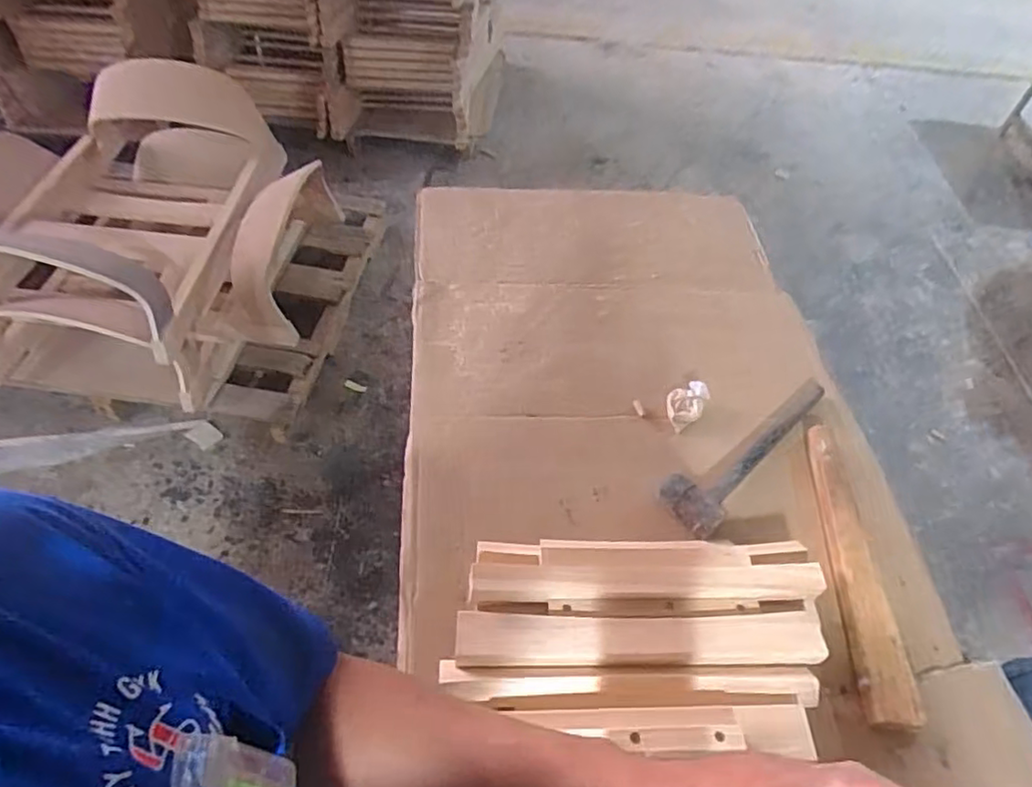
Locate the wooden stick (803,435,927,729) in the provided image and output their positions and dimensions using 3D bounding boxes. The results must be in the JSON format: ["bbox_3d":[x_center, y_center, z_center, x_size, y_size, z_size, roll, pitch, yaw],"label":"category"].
[{"bbox_3d":[0.399,0.198,0.755,0.053,0.035,0.362,4,52,-2],"label":"wooden stick"}]

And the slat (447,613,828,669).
[{"bbox_3d":[0.128,0.249,0.640,0.369,0.028,0.051,1,52,-4],"label":"slat"}]

